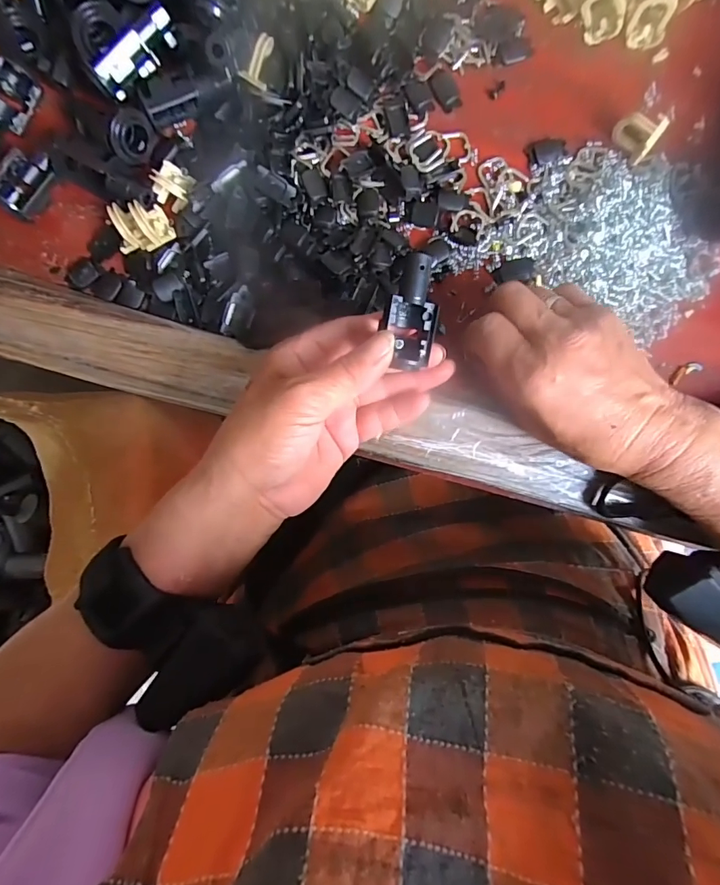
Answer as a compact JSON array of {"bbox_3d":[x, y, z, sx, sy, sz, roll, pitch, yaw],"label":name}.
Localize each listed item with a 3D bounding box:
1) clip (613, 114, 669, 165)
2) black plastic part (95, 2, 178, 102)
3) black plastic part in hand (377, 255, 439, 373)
[{"bbox_3d":[0.160,-0.179,0.264,0.024,0.019,0.016,38,89,-1],"label":"clip"},{"bbox_3d":[-0.119,-0.209,0.247,0.011,0.022,0.049,42,89,-1],"label":"black plastic part"},{"bbox_3d":[0.025,-0.063,0.217,0.024,0.015,0.051,1,101,-1],"label":"black plastic part in hand"}]

